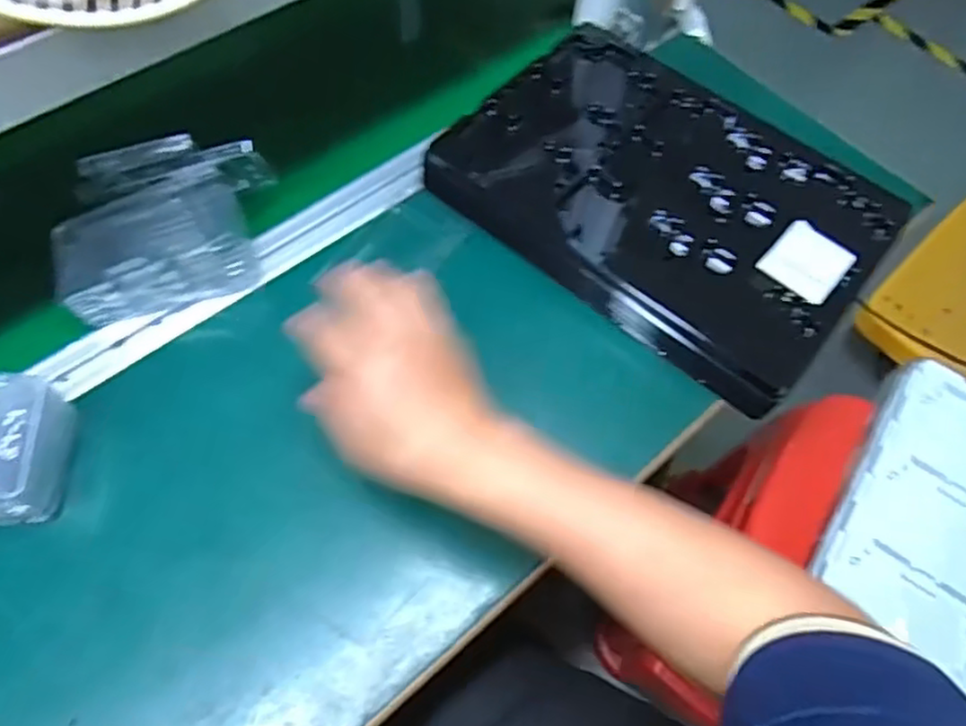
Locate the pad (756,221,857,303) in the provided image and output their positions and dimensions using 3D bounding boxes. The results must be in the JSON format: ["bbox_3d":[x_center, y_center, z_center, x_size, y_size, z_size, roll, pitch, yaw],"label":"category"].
[{"bbox_3d":[0.245,-0.076,0.520,0.055,0.006,0.060,40,66,17],"label":"pad"}]

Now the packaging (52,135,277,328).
[{"bbox_3d":[-0.229,-0.098,0.502,0.163,0.090,0.081,-22,65,-15],"label":"packaging"}]

